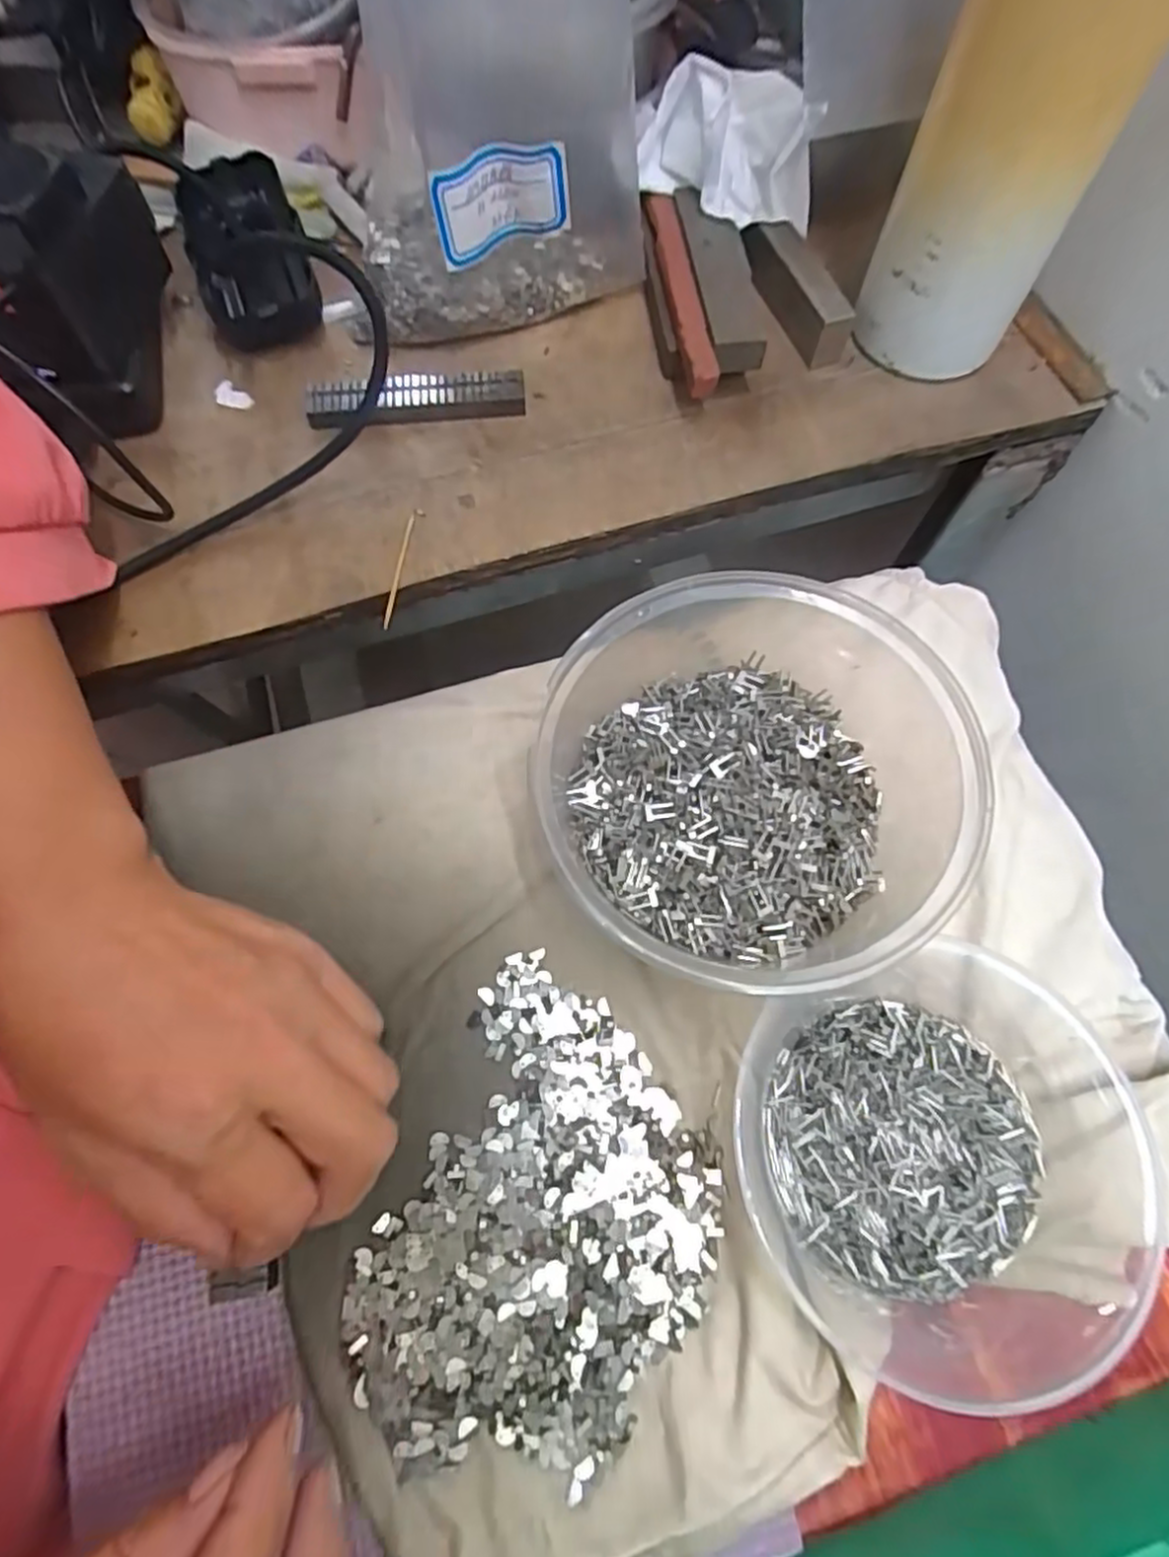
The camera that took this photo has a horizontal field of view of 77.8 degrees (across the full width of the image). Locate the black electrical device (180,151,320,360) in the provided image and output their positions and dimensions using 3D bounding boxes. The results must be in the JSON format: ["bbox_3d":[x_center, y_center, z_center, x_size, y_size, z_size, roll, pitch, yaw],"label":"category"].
[{"bbox_3d":[-0.168,-0.260,0.360,0.056,0.030,0.098,-19,70,-8],"label":"black electrical device"}]

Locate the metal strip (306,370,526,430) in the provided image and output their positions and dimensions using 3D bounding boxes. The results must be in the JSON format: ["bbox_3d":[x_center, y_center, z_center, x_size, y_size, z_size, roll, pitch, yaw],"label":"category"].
[{"bbox_3d":[-0.077,-0.173,0.331,0.097,0.013,0.019,-6,69,-3],"label":"metal strip"}]

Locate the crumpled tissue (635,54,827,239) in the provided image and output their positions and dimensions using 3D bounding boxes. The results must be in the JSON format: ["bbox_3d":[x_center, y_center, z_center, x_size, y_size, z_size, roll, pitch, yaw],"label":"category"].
[{"bbox_3d":[0.067,-0.294,0.339,0.079,0.048,0.050,32,72,11],"label":"crumpled tissue"}]

